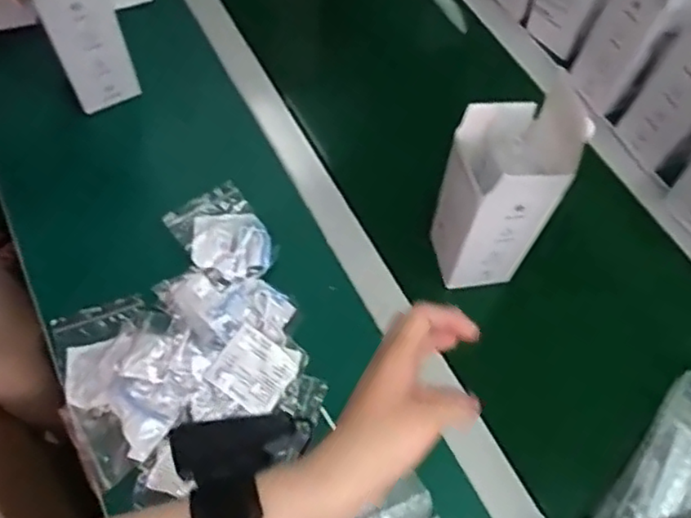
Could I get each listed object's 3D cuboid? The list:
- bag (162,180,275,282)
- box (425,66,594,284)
[{"bbox_3d":[-0.130,-0.025,0.699,0.086,0.019,0.120,-31,66,-18],"label":"bag"},{"bbox_3d":[0.140,-0.065,0.600,0.084,0.214,0.086,-2,60,-3],"label":"box"}]

